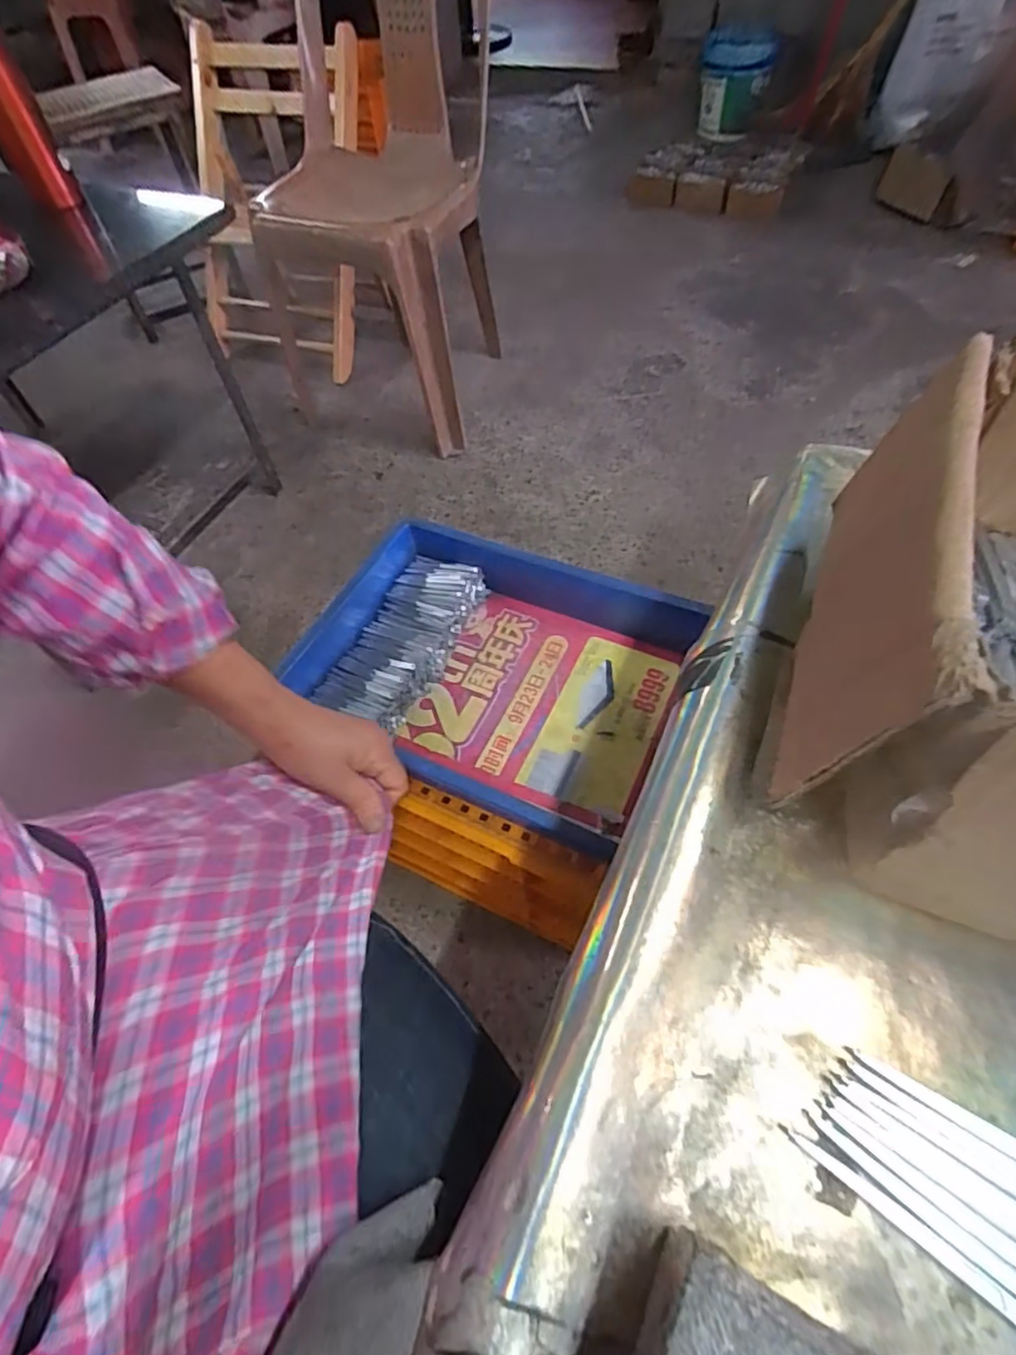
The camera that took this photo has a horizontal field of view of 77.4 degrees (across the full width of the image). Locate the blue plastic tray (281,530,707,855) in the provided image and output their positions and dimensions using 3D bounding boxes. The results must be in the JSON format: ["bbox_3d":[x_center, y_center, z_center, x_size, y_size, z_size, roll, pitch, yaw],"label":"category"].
[{"bbox_3d":[-0.024,-0.012,0.673,0.384,0.093,0.276,20,60,18],"label":"blue plastic tray"}]

